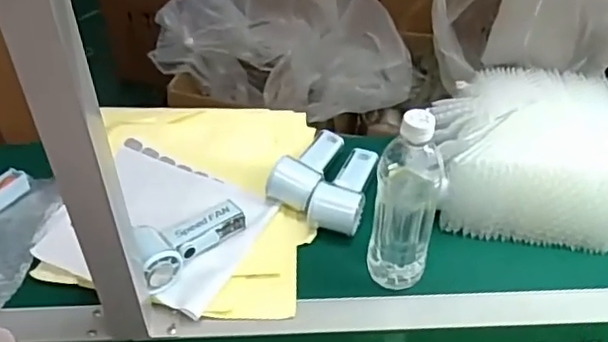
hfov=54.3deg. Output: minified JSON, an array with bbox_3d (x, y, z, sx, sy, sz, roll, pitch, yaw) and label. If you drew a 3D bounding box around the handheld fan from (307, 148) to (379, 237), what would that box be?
[{"bbox_3d":[0.056,0.018,0.771,0.062,0.054,0.150,13,44,14],"label":"handheld fan"}]

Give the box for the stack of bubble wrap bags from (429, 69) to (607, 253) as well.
[{"bbox_3d":[0.286,-0.028,0.762,0.225,0.126,0.212,4,42,5],"label":"stack of bubble wrap bags"}]

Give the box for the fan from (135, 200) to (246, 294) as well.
[{"bbox_3d":[-0.136,0.072,0.684,0.064,0.041,0.139,32,51,30],"label":"fan"}]

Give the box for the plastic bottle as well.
[{"bbox_3d":[0.108,0.032,0.626,0.065,0.220,0.061,9,43,10],"label":"plastic bottle"}]

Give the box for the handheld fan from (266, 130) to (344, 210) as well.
[{"bbox_3d":[0.014,-0.013,0.791,0.060,0.052,0.154,21,46,21],"label":"handheld fan"}]

